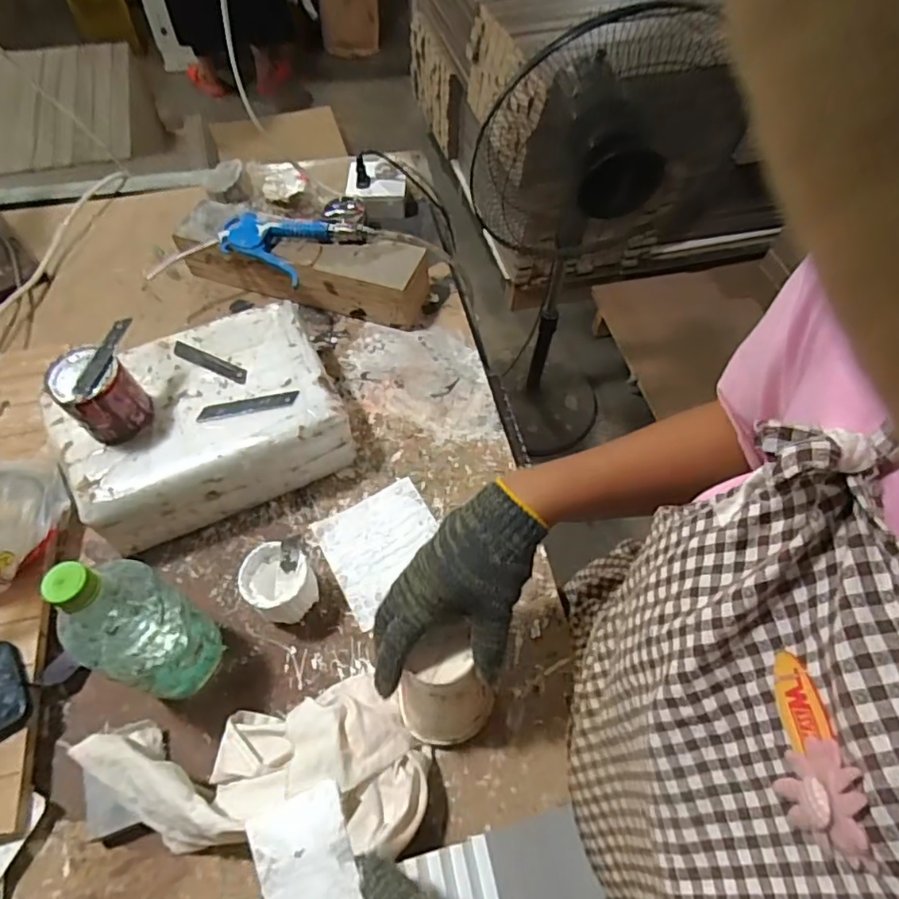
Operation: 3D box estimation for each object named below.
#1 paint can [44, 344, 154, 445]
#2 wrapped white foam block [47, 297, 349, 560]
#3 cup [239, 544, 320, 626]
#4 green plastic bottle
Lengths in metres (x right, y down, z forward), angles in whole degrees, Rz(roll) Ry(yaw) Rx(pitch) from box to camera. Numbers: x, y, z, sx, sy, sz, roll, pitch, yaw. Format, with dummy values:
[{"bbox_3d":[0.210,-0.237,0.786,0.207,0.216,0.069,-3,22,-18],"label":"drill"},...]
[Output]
[{"bbox_3d":[-0.330,-0.051,0.563,0.074,0.068,0.067,37,63,18],"label":"paint can"},{"bbox_3d":[-0.269,-0.031,0.643,0.278,0.094,0.199,-21,62,-16],"label":"wrapped white foam block"},{"bbox_3d":[-0.162,0.134,0.571,0.058,0.067,0.067,-39,68,-23],"label":"cup"},{"bbox_3d":[-0.250,0.149,0.484,0.073,0.196,0.082,33,62,16],"label":"green plastic bottle"}]

